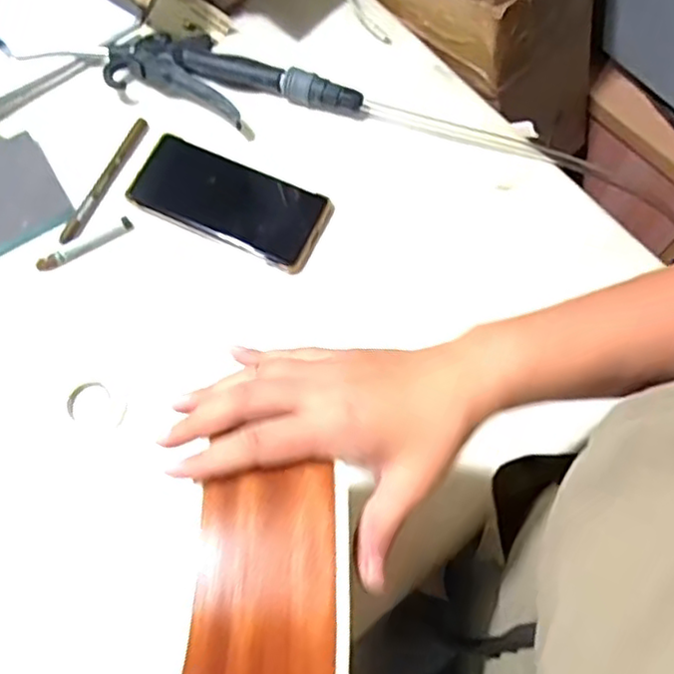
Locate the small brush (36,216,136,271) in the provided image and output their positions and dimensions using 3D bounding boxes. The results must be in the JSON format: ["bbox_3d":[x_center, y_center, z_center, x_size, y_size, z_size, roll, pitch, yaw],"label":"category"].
[{"bbox_3d":[-0.207,-0.076,0.551,0.082,0.008,0.012,-29,71,-12],"label":"small brush"}]

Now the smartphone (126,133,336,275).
[{"bbox_3d":[-0.092,-0.117,0.568,0.165,0.007,0.077,23,69,9],"label":"smartphone"}]

